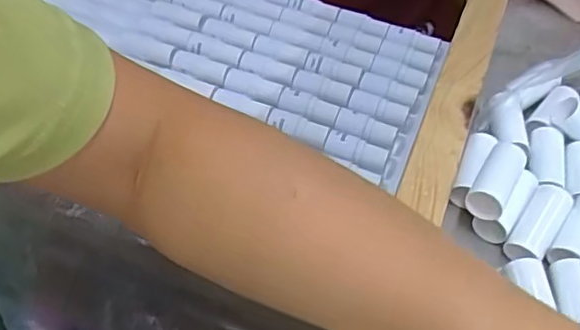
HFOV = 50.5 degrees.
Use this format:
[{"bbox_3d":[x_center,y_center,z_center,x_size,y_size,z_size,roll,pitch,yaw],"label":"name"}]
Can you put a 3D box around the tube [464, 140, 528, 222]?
[{"bbox_3d":[0.117,0.009,0.348,0.020,0.017,0.049,27,53,17],"label":"tube"}]

